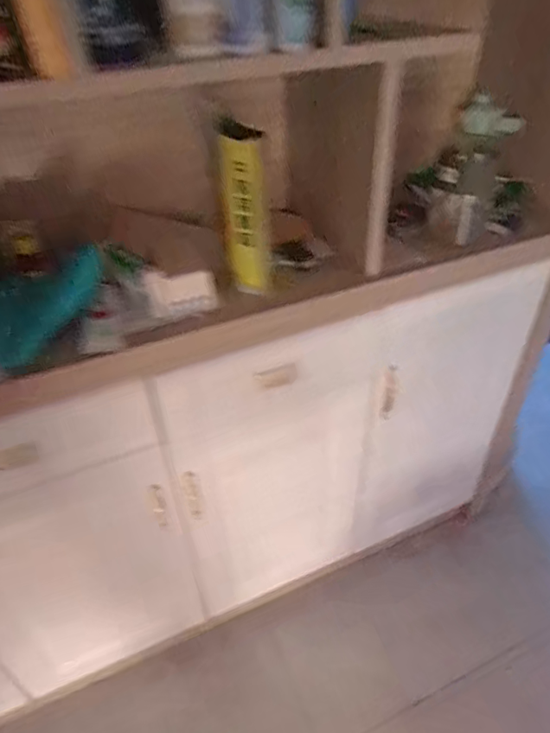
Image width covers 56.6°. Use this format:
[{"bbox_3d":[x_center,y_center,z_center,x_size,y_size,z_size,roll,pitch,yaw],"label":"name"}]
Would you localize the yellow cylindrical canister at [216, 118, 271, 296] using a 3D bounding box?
[{"bbox_3d":[-0.042,-0.215,0.737,0.064,0.234,0.056,-5,40,-2],"label":"yellow cylindrical canister"}]

